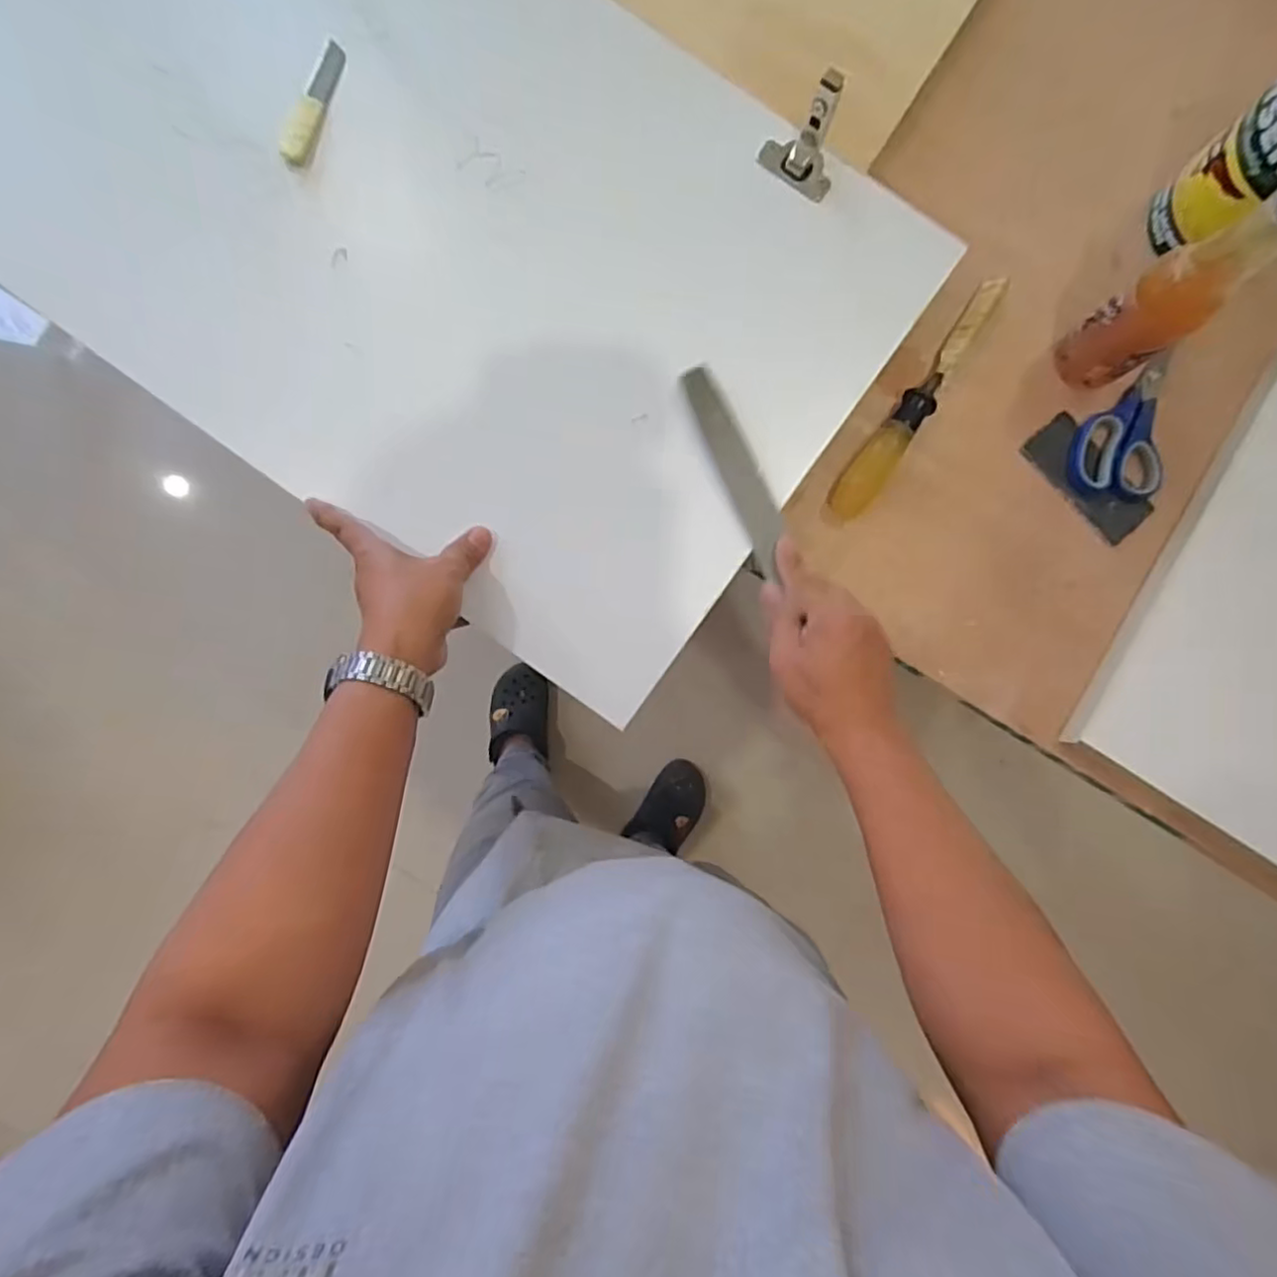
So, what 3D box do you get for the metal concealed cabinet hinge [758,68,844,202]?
[{"bbox_3d":[0.128,-0.380,0.494,0.060,0.071,0.030,30,85,1],"label":"metal concealed cabinet hinge"}]

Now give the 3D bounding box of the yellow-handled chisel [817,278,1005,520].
[{"bbox_3d":[0.231,-0.191,0.532,0.035,0.031,0.240,37,85,2],"label":"yellow-handled chisel"}]

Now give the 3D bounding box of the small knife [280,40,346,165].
[{"bbox_3d":[-0.248,-0.413,0.504,0.020,0.005,0.102,19,85,0],"label":"small knife"}]

